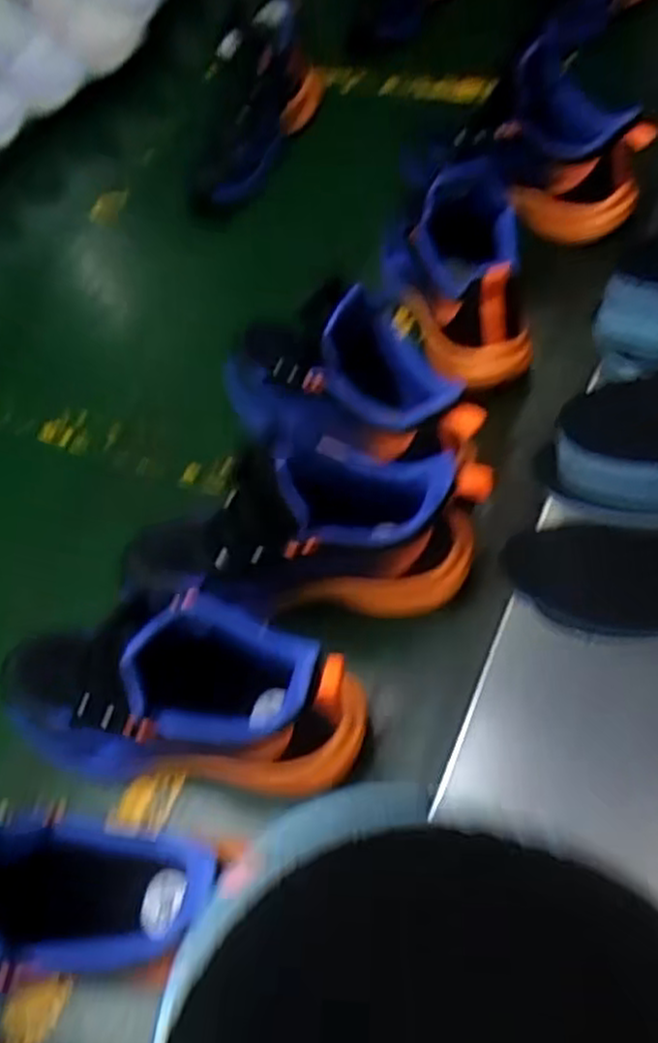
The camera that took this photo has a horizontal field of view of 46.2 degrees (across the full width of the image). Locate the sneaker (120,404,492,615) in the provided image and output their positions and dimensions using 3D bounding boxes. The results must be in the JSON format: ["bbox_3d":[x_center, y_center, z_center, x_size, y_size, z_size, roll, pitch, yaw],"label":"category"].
[{"bbox_3d":[-0.028,-0.004,0.524,0.272,0.147,0.095,-11,55,17],"label":"sneaker"}]

